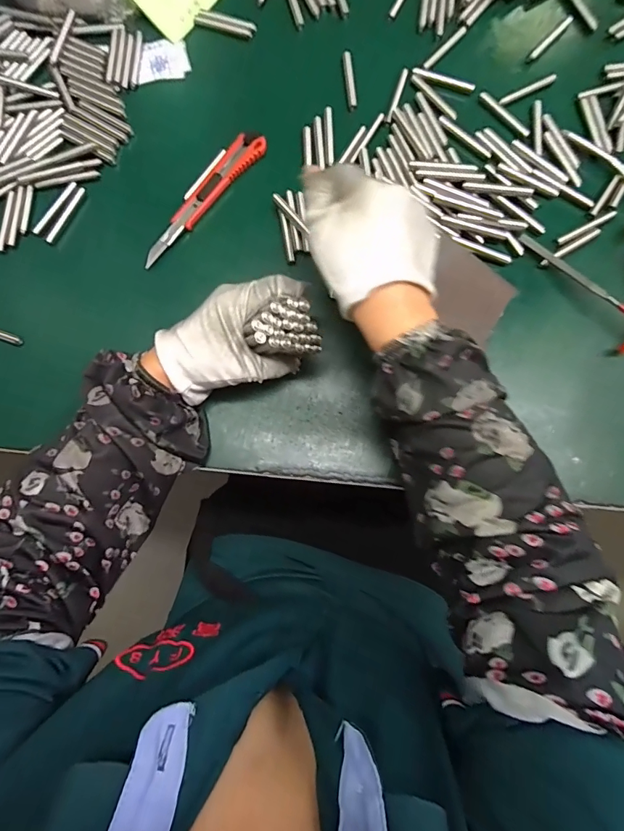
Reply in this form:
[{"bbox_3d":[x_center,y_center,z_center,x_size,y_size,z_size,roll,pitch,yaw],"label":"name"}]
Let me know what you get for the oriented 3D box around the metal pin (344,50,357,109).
[{"bbox_3d":[0.036,-0.317,0.401,0.008,0.004,0.062,-5,79,0],"label":"metal pin"}]

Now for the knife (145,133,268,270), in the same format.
[{"bbox_3d":[-0.096,-0.193,0.380,0.024,0.009,0.151,36,82,7],"label":"knife"}]

